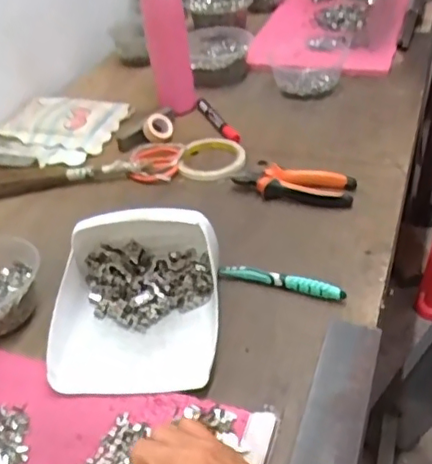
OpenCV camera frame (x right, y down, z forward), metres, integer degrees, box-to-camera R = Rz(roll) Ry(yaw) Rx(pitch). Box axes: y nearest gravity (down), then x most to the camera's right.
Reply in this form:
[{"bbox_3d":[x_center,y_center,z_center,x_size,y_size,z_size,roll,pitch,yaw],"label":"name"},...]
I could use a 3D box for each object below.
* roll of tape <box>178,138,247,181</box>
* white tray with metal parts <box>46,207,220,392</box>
[{"bbox_3d":[-0.005,-0.105,0.820,0.089,0.014,0.099,9,40,11],"label":"roll of tape"},{"bbox_3d":[-0.077,0.054,0.557,0.155,0.083,0.177,-1,38,5],"label":"white tray with metal parts"}]

